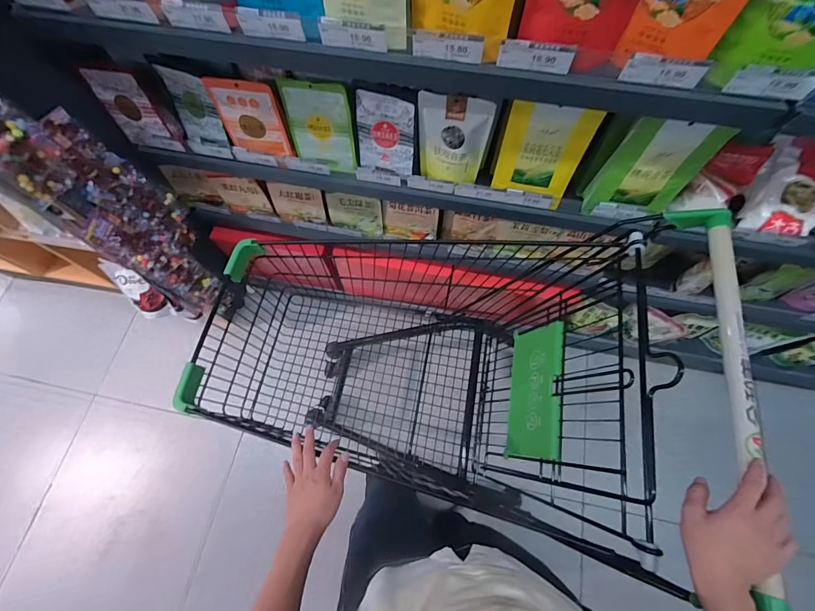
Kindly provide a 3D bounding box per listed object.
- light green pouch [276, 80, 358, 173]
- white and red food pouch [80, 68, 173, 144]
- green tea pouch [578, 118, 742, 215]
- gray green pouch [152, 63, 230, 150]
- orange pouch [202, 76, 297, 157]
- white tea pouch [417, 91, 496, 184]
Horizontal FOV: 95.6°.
[{"bbox_3d":[-0.177,-0.356,0.745,0.131,0.172,0.043,13,70,5],"label":"light green pouch"},{"bbox_3d":[-0.581,-0.412,0.780,0.105,0.154,0.015,8,60,1],"label":"white and red food pouch"},{"bbox_3d":[0.438,-0.250,0.666,0.143,0.210,0.052,3,69,2],"label":"green tea pouch"},{"bbox_3d":[-0.443,-0.405,0.780,0.119,0.162,0.024,18,58,5],"label":"gray green pouch"},{"bbox_3d":[-0.313,-0.372,0.737,0.130,0.155,0.024,9,69,4],"label":"orange pouch"},{"bbox_3d":[0.086,-0.309,0.708,0.137,0.176,0.041,10,69,4],"label":"white tea pouch"}]

